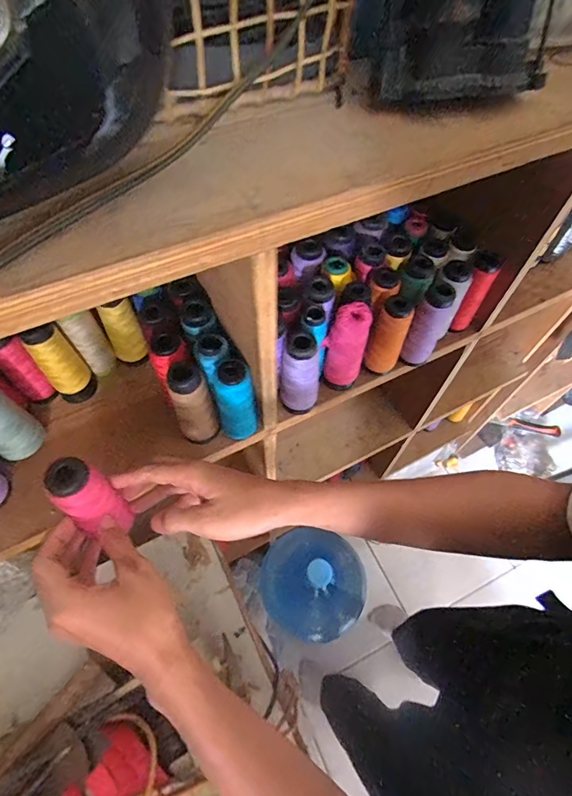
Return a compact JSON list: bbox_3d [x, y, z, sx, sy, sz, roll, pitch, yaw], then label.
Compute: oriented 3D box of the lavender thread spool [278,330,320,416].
[{"bbox_3d":[0.014,-0.023,0.459,0.043,0.112,0.033,-1,60,-3],"label":"lavender thread spool"}]

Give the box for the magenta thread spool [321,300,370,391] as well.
[{"bbox_3d":[0.070,-0.055,0.479,0.049,0.122,0.039,14,61,6],"label":"magenta thread spool"}]

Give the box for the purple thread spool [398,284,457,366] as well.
[{"bbox_3d":[0.175,-0.088,0.508,0.038,0.107,0.039,1,60,-2],"label":"purple thread spool"}]

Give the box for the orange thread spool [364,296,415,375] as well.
[{"bbox_3d":[0.122,-0.072,0.490,0.038,0.098,0.034,19,61,9],"label":"orange thread spool"}]

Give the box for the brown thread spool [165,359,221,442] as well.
[{"bbox_3d":[-0.099,0.008,0.437,0.039,0.114,0.037,1,60,-2],"label":"brown thread spool"}]

